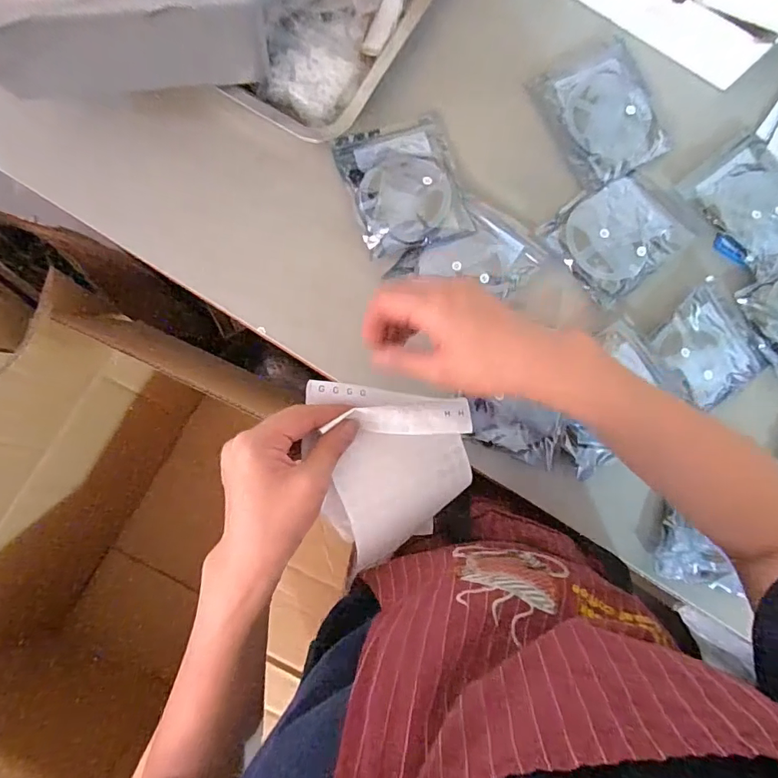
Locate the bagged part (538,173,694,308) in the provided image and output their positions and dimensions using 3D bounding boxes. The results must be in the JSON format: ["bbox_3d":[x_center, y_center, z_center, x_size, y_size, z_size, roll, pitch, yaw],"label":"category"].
[{"bbox_3d":[0.258,-0.177,0.523,0.138,0.007,0.115,-41,90,-7],"label":"bagged part"}]

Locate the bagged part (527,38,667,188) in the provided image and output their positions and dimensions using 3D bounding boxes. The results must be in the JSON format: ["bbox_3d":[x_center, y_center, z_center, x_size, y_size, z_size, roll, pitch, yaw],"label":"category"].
[{"bbox_3d":[0.250,-0.321,0.540,0.119,0.011,0.149,-24,87,-7],"label":"bagged part"}]

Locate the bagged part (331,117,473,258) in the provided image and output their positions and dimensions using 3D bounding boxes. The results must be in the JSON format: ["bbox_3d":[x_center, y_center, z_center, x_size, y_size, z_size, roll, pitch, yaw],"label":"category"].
[{"bbox_3d":[0.016,-0.226,0.513,0.118,0.020,0.143,-17,87,-6],"label":"bagged part"}]

